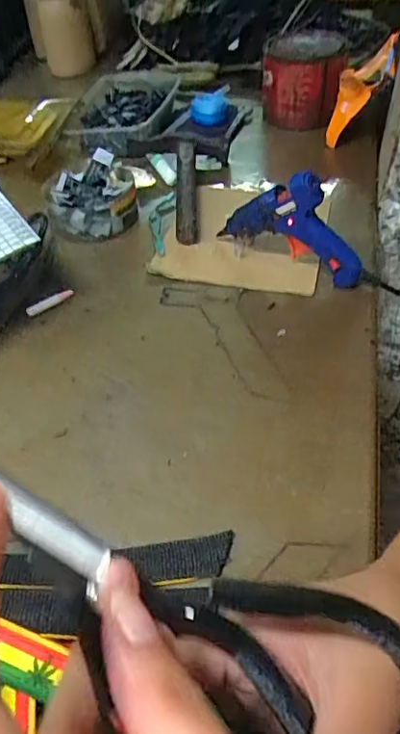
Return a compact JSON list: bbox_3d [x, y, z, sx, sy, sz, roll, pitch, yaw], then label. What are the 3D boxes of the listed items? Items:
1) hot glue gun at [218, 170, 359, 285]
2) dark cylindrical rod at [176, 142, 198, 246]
[{"bbox_3d":[0.080,-0.131,0.489,0.144,0.092,0.026,28,56,27],"label":"hot glue gun"},{"bbox_3d":[-0.015,-0.196,0.591,0.021,0.027,0.182,-4,48,2],"label":"dark cylindrical rod"}]

